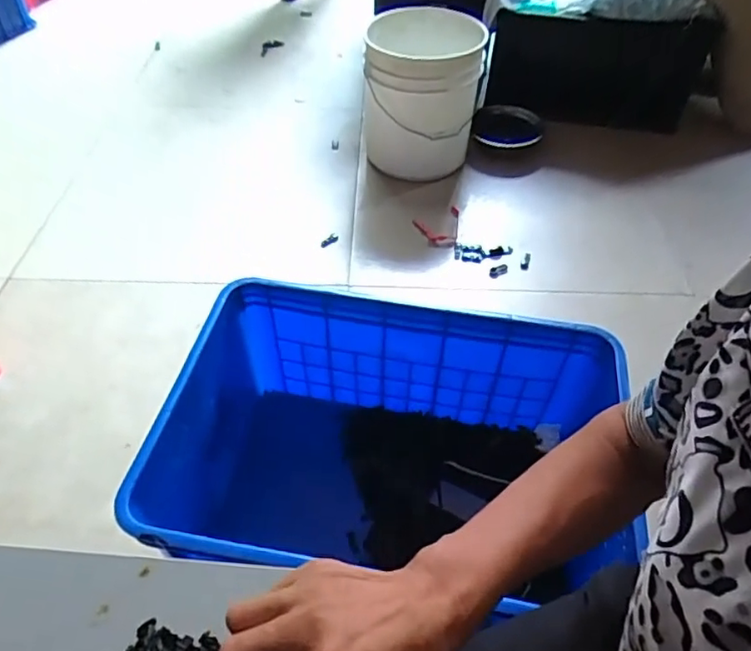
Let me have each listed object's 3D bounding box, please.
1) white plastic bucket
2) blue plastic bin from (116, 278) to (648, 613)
[{"bbox_3d":[0.120,-0.585,1.461,0.281,0.386,0.272,0,50,0],"label":"white plastic bucket"},{"bbox_3d":[0.026,0.203,0.826,0.639,0.287,0.406,7,50,5],"label":"blue plastic bin"}]

